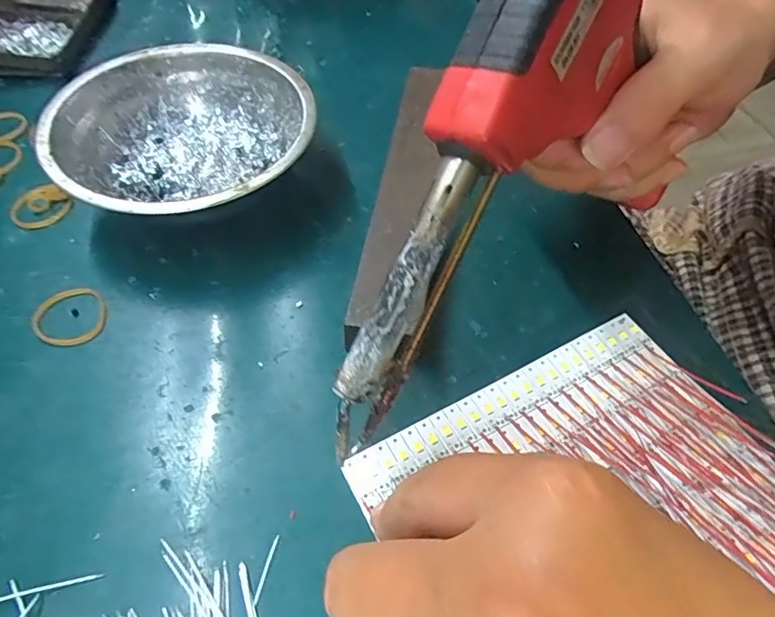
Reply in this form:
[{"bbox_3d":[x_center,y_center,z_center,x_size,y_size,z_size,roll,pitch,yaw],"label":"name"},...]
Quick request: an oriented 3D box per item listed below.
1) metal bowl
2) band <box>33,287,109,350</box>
[{"bbox_3d":[-0.100,-0.081,0.267,0.120,0.044,0.120,1,54,-1],"label":"metal bowl"},{"bbox_3d":[-0.140,0.004,0.232,0.029,0.004,0.032,-34,62,-23],"label":"band"}]

